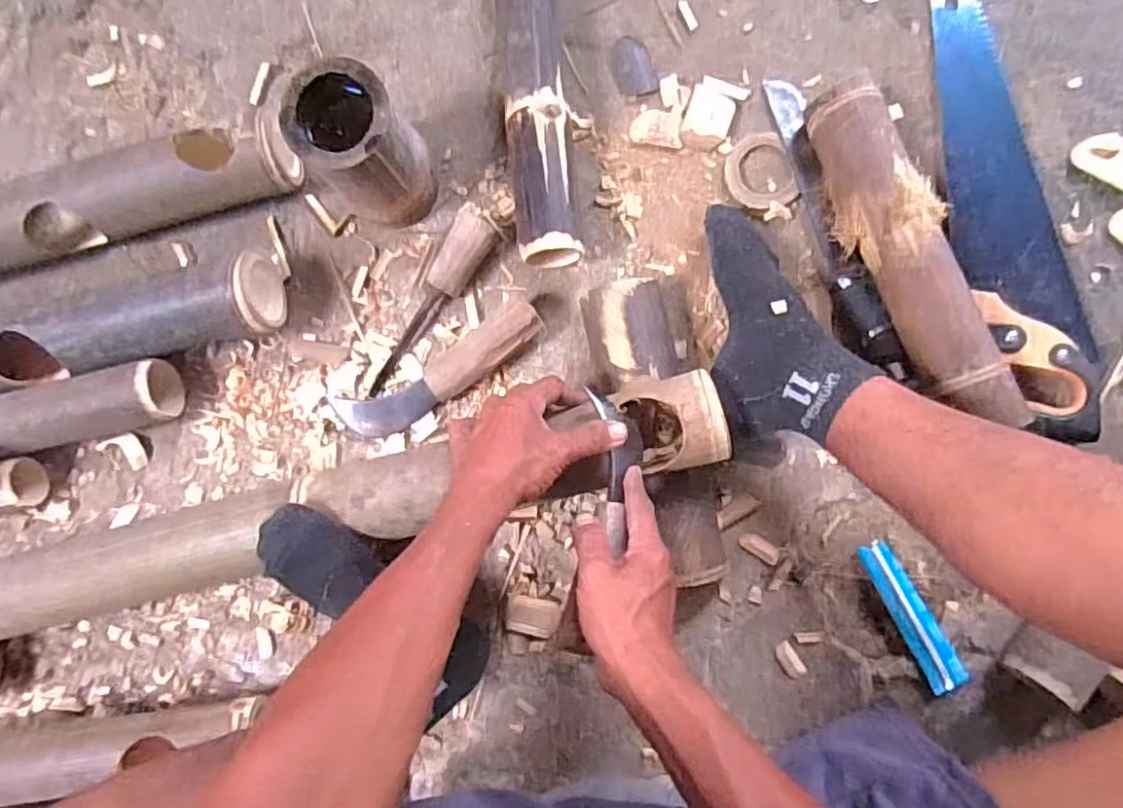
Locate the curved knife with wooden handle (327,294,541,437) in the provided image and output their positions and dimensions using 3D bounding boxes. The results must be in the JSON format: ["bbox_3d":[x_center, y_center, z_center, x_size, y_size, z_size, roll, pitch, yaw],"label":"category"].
[{"bbox_3d":[-0.121,-0.030,0.643,0.225,0.044,0.058,-27,84,3],"label":"curved knife with wooden handle"}]

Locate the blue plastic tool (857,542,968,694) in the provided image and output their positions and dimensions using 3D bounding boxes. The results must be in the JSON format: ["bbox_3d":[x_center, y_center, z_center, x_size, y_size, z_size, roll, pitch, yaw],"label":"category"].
[{"bbox_3d":[0.327,0.194,0.607,0.036,0.023,0.136,-24,84,3],"label":"blue plastic tool"}]

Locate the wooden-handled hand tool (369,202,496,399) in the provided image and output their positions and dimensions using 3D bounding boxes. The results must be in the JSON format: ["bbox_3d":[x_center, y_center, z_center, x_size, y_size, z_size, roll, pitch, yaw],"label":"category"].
[{"bbox_3d":[-0.127,-0.100,0.646,0.051,0.046,0.214,28,89,6],"label":"wooden-handled hand tool"}]

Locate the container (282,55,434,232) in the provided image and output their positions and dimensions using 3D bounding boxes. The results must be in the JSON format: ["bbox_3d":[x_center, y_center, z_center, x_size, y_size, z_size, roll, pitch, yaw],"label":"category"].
[{"bbox_3d":[-0.185,-0.237,0.619,0.109,0.145,0.095,29,89,6],"label":"container"}]

